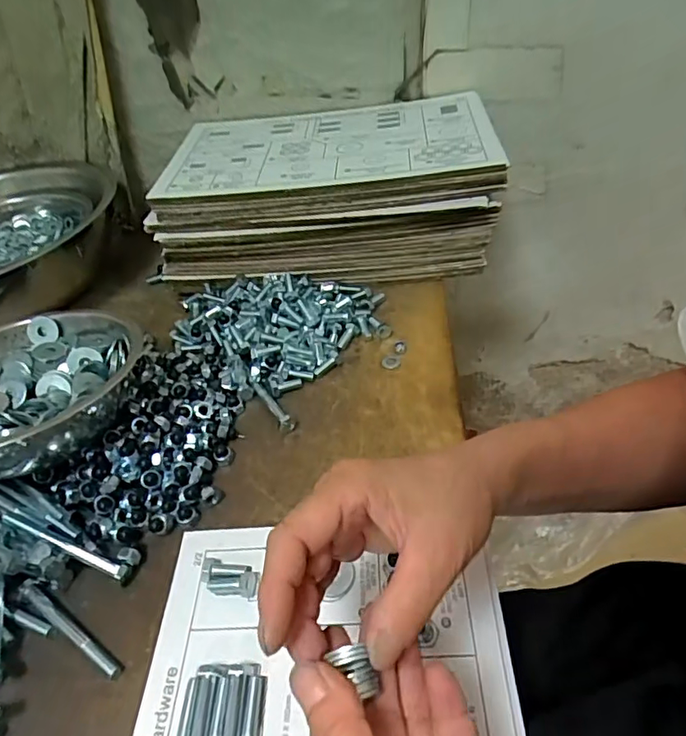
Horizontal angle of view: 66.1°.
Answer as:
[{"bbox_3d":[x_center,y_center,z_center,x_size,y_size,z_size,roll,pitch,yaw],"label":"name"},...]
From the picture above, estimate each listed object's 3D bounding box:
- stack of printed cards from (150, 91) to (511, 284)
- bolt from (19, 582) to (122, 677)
[{"bbox_3d":[-0.013,-0.222,0.663,0.394,0.128,0.245,-4,42,4],"label":"stack of printed cards"},{"bbox_3d":[-0.192,0.180,0.369,0.108,0.008,0.011,20,49,27],"label":"bolt"}]

